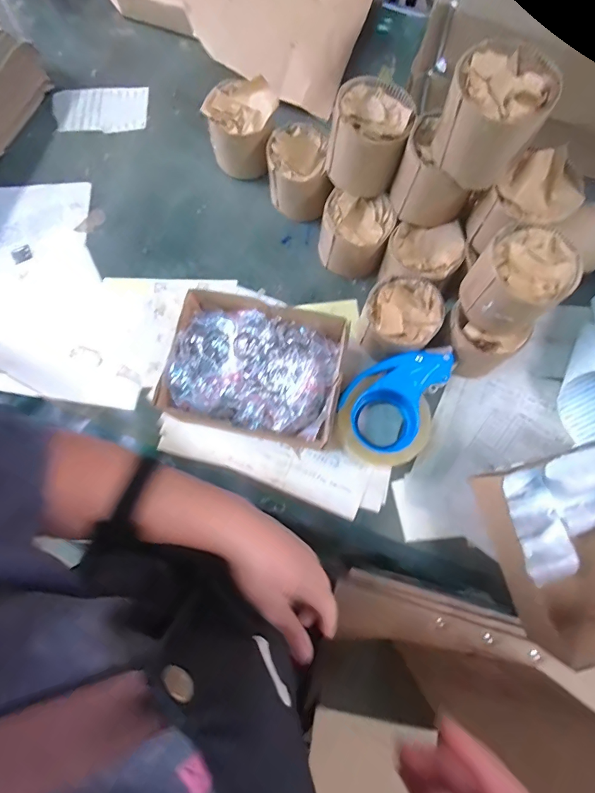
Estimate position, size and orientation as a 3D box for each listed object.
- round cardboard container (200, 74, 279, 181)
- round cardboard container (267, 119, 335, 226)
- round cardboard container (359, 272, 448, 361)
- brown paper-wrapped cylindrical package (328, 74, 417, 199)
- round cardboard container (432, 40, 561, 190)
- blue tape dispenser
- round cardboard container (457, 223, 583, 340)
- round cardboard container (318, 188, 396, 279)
[{"bbox_3d":[-0.077,-0.376,0.586,0.091,0.089,0.087,0,77,1],"label":"round cardboard container"},{"bbox_3d":[0.002,-0.306,0.572,0.079,0.085,0.104,-7,77,0],"label":"round cardboard container"},{"bbox_3d":[0.128,-0.095,0.520,0.088,0.071,0.096,0,77,1],"label":"round cardboard container"},{"bbox_3d":[0.088,-0.307,0.498,0.086,0.087,0.093,0,77,1],"label":"brown paper-wrapped cylindrical package"},{"bbox_3d":[0.188,-0.272,0.402,0.088,0.085,0.083,0,77,1],"label":"round cardboard container"},{"bbox_3d":[0.124,0.009,0.511,0.107,0.058,0.161,42,81,10],"label":"blue tape dispenser"},{"bbox_3d":[0.240,-0.124,0.453,0.093,0.084,0.087,0,77,1],"label":"round cardboard container"},{"bbox_3d":[0.077,-0.215,0.553,0.086,0.083,0.079,0,77,1],"label":"round cardboard container"}]

